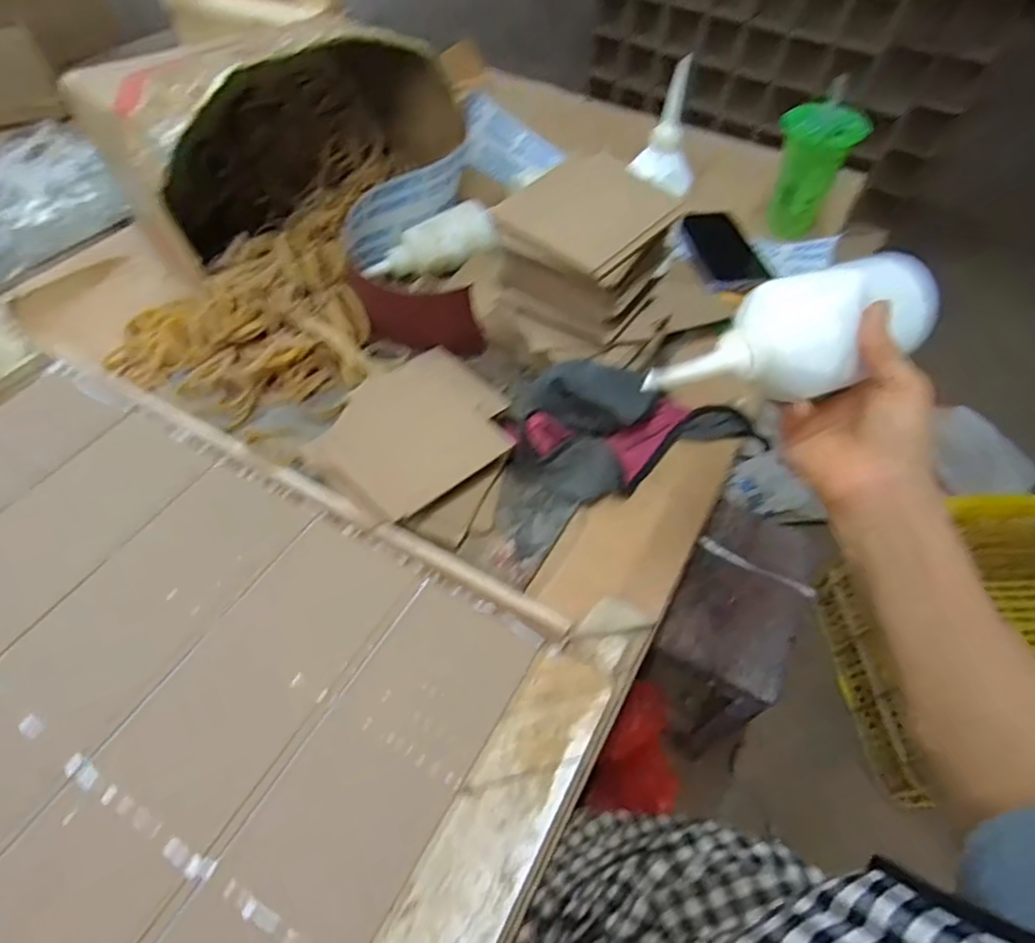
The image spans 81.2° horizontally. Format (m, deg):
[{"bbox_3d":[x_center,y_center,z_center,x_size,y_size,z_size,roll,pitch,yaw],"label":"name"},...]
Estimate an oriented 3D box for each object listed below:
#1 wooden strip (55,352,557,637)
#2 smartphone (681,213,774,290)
[{"bbox_3d":[-0.197,0.000,0.495,0.531,0.022,0.022,26,58,16],"label":"wooden strip"},{"bbox_3d":[0.242,-0.265,0.717,0.080,0.015,0.148,-2,54,-4],"label":"smartphone"}]

